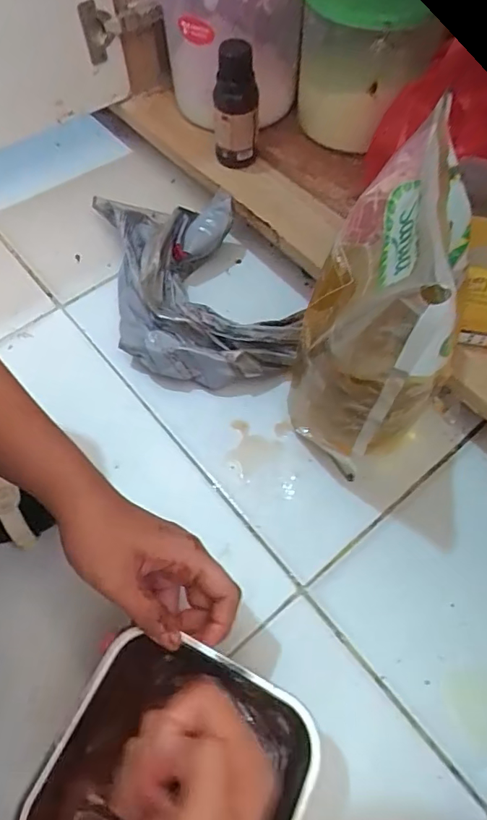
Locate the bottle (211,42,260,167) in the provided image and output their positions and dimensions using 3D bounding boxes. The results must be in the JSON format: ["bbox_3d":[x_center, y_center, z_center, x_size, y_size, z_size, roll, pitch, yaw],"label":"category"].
[{"bbox_3d":[-0.008,-0.312,0.529,0.046,0.116,0.036,-4,61,-1],"label":"bottle"}]

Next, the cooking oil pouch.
[{"bbox_3d":[0.098,-0.060,0.389,0.093,0.262,0.160,20,63,12],"label":"cooking oil pouch"}]

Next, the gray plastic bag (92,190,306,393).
[{"bbox_3d":[-0.060,-0.143,0.553,0.168,0.061,0.283,-17,62,-8],"label":"gray plastic bag"}]

